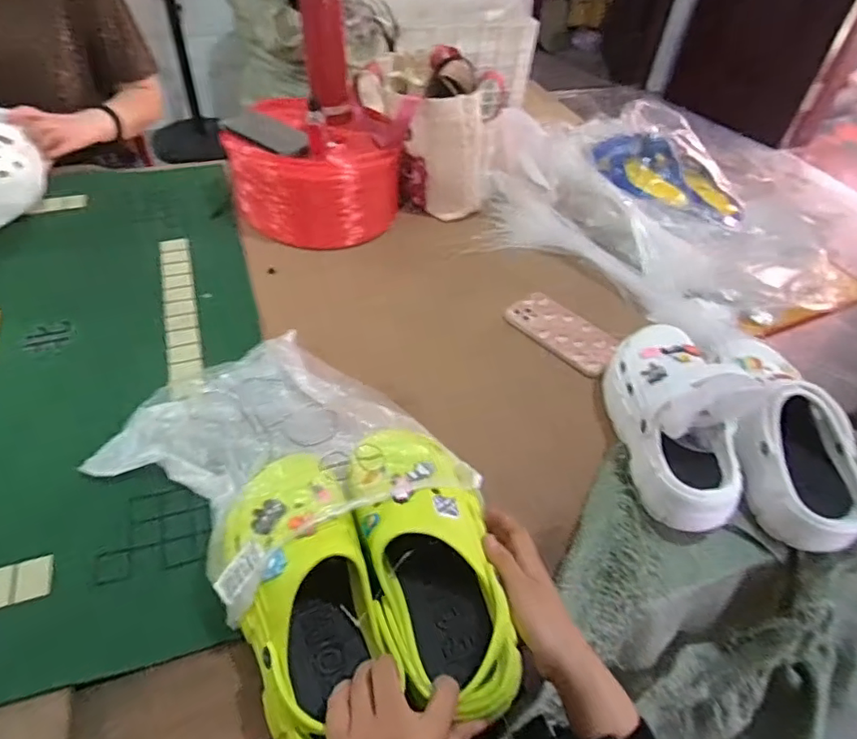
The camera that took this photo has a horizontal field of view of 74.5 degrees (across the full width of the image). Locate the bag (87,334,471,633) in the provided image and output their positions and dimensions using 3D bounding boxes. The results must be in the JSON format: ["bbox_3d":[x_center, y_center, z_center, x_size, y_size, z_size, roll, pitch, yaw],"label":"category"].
[{"bbox_3d":[-0.155,0.077,0.555,0.320,0.101,0.230,38,54,26],"label":"bag"}]

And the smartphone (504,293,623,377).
[{"bbox_3d":[0.186,-0.055,0.788,0.082,0.014,0.157,-30,56,-30],"label":"smartphone"}]

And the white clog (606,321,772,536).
[{"bbox_3d":[0.279,0.037,0.627,0.099,0.122,0.244,1,47,-5],"label":"white clog"}]

